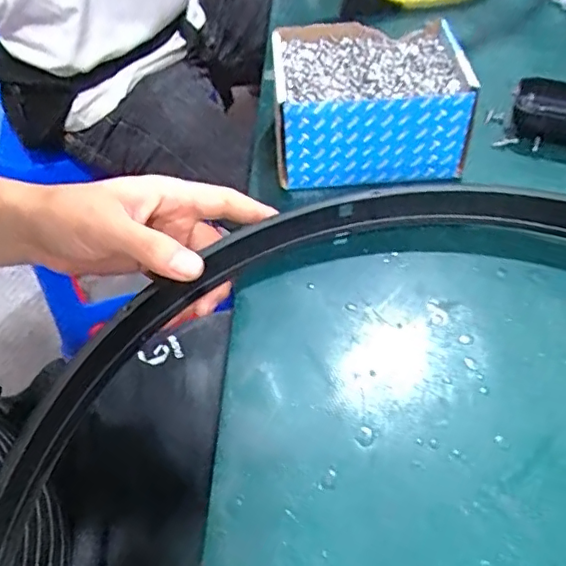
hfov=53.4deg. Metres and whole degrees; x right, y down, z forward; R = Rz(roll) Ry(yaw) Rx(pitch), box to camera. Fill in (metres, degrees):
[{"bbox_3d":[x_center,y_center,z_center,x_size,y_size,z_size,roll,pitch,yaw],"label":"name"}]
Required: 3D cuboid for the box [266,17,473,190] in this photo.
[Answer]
[{"bbox_3d":[0.063,-0.134,0.424,0.139,0.075,0.116,-1,49,5],"label":"box"}]

